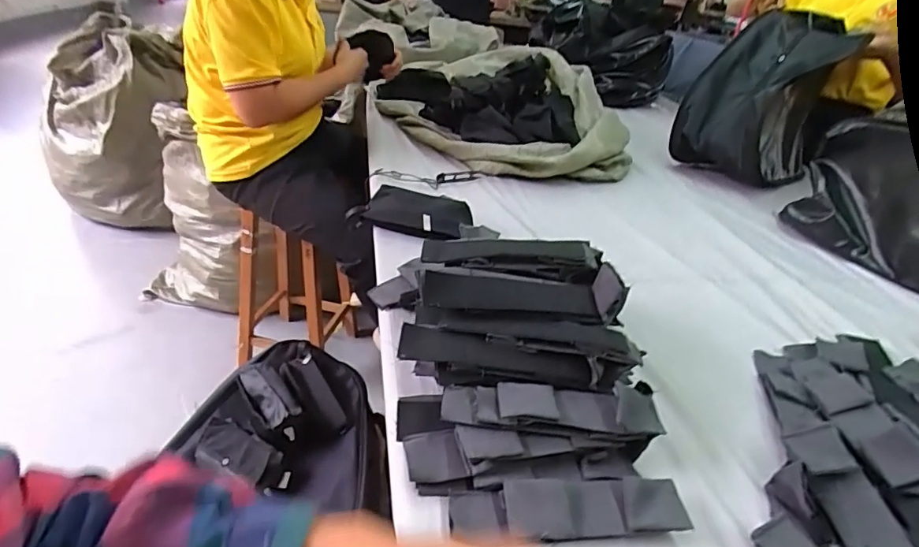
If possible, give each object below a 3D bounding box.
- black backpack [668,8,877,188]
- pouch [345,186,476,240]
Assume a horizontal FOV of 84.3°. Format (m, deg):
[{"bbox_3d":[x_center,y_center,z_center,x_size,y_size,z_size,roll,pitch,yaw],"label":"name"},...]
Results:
[{"bbox_3d":[0.776,-0.446,1.287,0.265,0.361,0.426,29,38,32],"label":"black backpack"},{"bbox_3d":[-0.082,-0.098,0.835,0.203,0.047,0.071,11,32,7],"label":"pouch"}]

